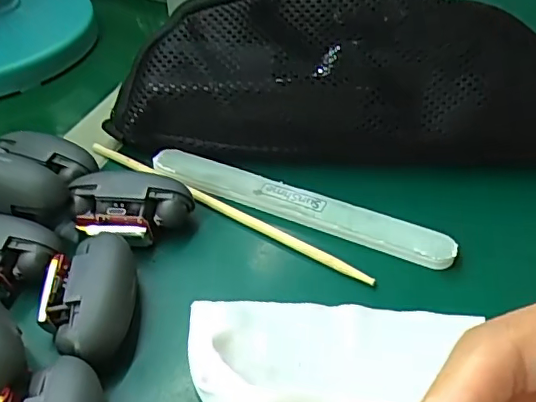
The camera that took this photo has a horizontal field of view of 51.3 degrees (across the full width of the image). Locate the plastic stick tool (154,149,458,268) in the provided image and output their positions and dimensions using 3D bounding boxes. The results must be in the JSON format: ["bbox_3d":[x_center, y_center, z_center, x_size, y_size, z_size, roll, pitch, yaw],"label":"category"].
[{"bbox_3d":[0.014,0.001,0.303,0.172,0.006,0.019,17,47,19],"label":"plastic stick tool"}]

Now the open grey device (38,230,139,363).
[{"bbox_3d":[-0.078,0.044,0.248,0.039,0.027,0.060,-11,44,-9],"label":"open grey device"}]

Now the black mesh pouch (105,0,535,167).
[{"bbox_3d":[0.063,-0.071,0.315,0.286,0.082,0.066,5,44,8],"label":"black mesh pouch"}]

